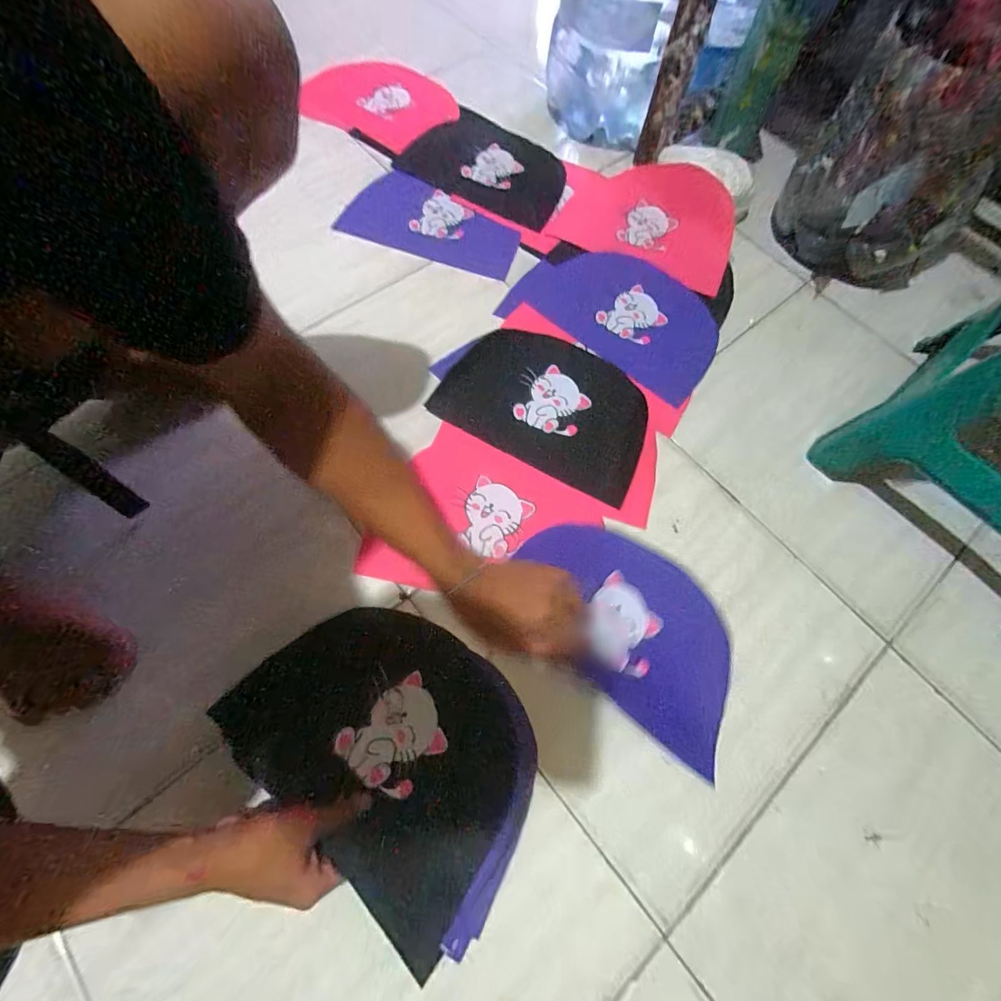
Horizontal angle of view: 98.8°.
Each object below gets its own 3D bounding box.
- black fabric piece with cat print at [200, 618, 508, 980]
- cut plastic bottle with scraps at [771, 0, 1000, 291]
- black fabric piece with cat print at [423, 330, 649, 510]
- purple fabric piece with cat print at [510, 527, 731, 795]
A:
[{"bbox_3d":[-0.109,0.233,0.424,0.278,0.034,0.202,38,72,11],"label":"black fabric piece with cat print"},{"bbox_3d":[0.576,-0.483,0.600,0.205,0.283,0.259,-40,76,-16],"label":"cut plastic bottle with scraps"},{"bbox_3d":[0.070,-0.137,0.583,0.275,0.009,0.200,28,70,8],"label":"black fabric piece with cat print"},{"bbox_3d":[0.145,0.134,0.487,0.273,0.010,0.171,37,64,10],"label":"purple fabric piece with cat print"}]

